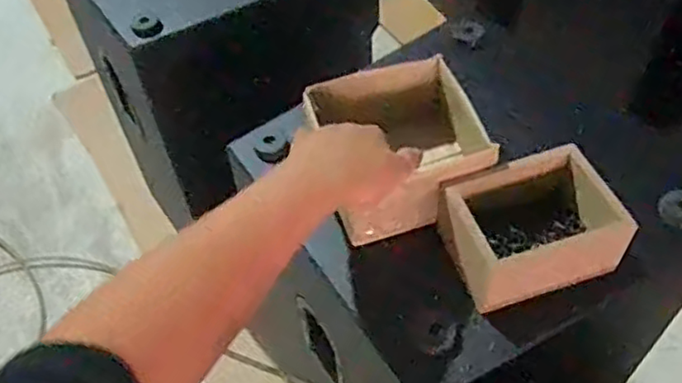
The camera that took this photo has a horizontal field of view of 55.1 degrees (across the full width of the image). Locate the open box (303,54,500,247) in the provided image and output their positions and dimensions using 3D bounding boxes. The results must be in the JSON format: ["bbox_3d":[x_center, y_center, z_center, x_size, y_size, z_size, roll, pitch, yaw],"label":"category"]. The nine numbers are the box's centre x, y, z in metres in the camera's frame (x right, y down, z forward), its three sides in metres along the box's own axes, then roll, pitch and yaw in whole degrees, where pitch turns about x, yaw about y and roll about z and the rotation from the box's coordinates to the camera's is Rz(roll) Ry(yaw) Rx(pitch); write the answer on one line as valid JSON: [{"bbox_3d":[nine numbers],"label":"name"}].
[{"bbox_3d":[0.057,-0.043,0.658,0.157,0.088,0.148,-14,52,-8],"label":"open box"}]

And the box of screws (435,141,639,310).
[{"bbox_3d":[0.176,0.038,0.621,0.147,0.090,0.107,-15,52,-8],"label":"box of screws"}]

